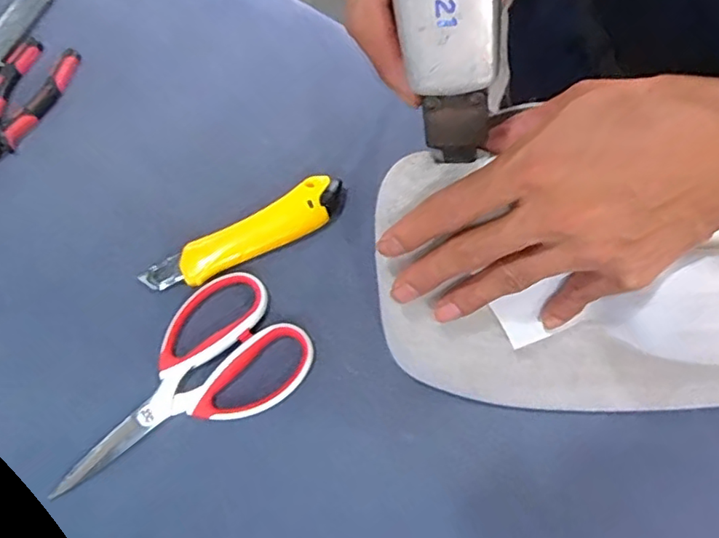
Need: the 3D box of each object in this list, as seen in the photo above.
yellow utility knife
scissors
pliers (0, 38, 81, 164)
[{"bbox_3d":[-0.084,-0.025,0.441,0.163,0.015,0.034,-29,72,-11],"label":"yellow utility knife"},{"bbox_3d":[-0.124,0.085,0.399,0.181,0.010,0.098,-40,74,-15],"label":"scissors"},{"bbox_3d":[-0.288,-0.125,0.473,0.054,0.010,0.153,17,69,6],"label":"pliers"}]

